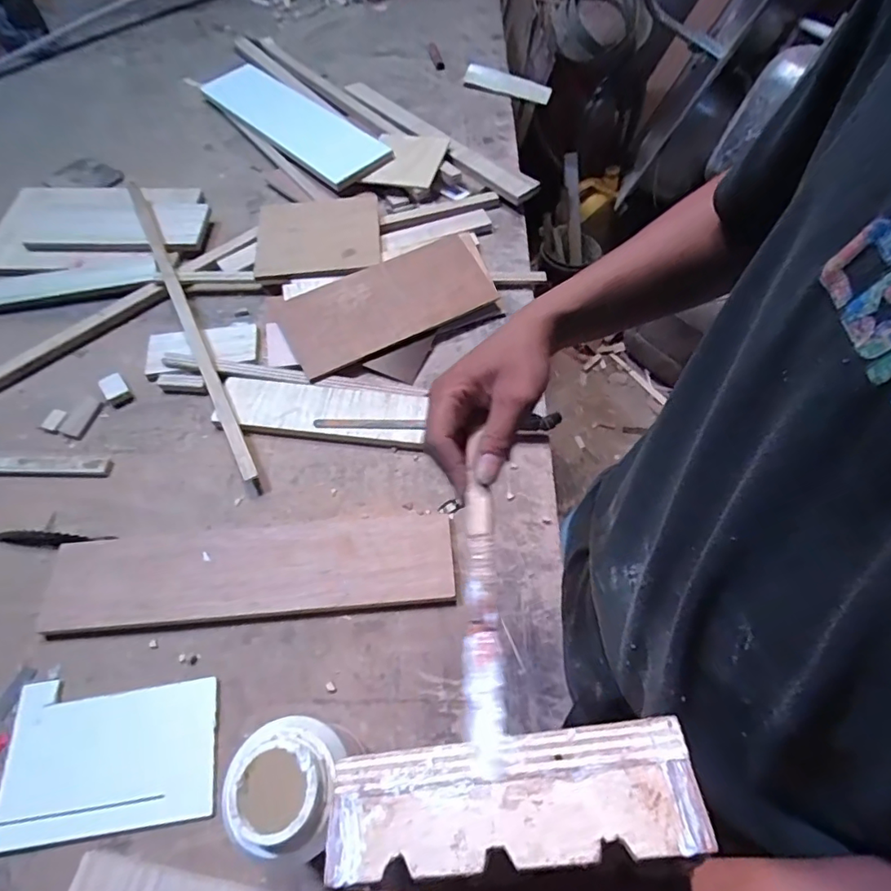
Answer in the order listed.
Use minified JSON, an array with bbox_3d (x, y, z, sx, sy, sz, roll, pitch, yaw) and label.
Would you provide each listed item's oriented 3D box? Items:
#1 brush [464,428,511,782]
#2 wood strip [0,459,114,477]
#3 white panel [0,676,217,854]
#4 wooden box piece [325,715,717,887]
[{"bbox_3d":[0.019,0.078,0.290,0.017,0.008,0.179,-1,50,0],"label":"brush"},{"bbox_3d":[-0.595,0.027,0.674,0.316,0.006,0.027,1,59,1],"label":"wood strip"},{"bbox_3d":[-0.330,0.301,0.514,0.199,0.006,0.136,-8,59,-4],"label":"white panel"},{"bbox_3d":[0.025,0.152,0.226,0.157,0.013,0.044,-12,59,8],"label":"wooden box piece"}]

